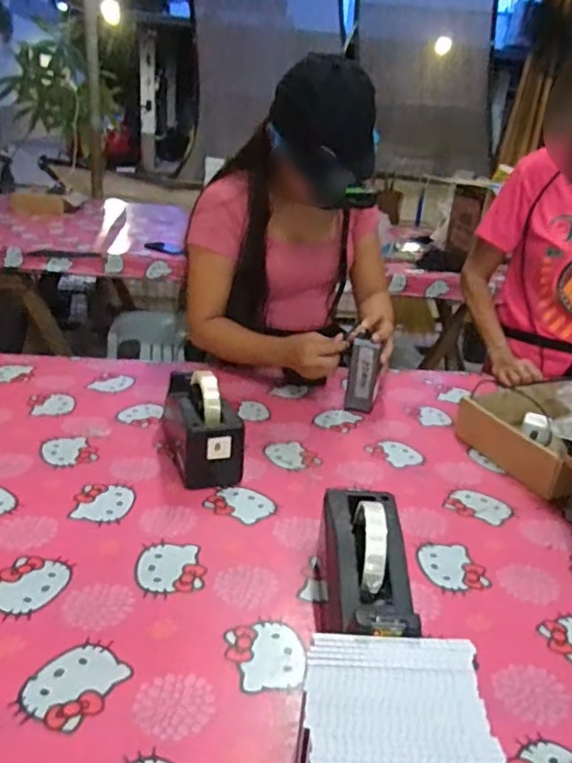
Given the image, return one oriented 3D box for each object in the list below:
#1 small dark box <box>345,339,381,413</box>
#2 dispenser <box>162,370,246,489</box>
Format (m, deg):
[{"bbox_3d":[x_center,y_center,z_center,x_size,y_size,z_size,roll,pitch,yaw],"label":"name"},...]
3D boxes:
[{"bbox_3d":[0.130,-0.003,1.040,0.048,0.124,0.018,8,24,6],"label":"small dark box"},{"bbox_3d":[-0.123,0.051,0.867,0.078,0.120,0.204,-4,25,-21],"label":"dispenser"}]

